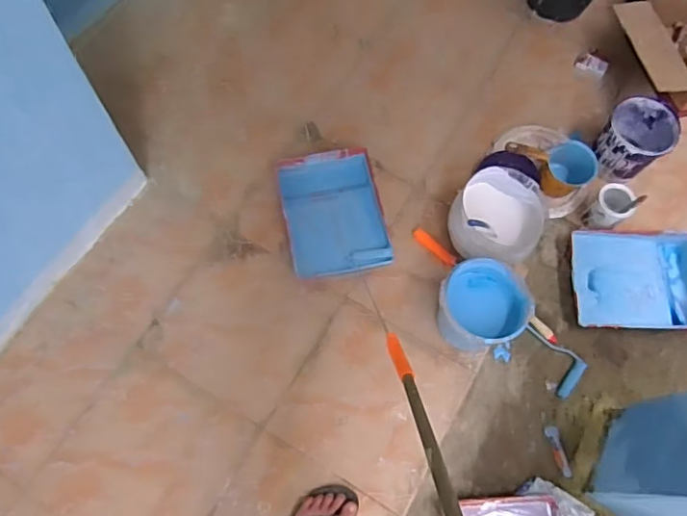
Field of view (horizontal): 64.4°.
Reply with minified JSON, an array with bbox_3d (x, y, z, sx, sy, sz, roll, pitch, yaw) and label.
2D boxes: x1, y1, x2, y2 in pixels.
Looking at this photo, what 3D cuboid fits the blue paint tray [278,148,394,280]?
[{"bbox_3d":[-0.029,-0.138,1.589,0.285,0.077,0.386,-10,69,-7],"label":"blue paint tray"}]

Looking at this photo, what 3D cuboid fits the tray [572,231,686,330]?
[{"bbox_3d":[0.846,0.062,1.559,0.386,0.067,0.286,3,68,-2],"label":"tray"}]

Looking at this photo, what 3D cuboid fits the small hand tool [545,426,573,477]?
[{"bbox_3d":[0.549,0.496,1.398,0.036,0.025,0.124,-14,69,-8],"label":"small hand tool"}]

